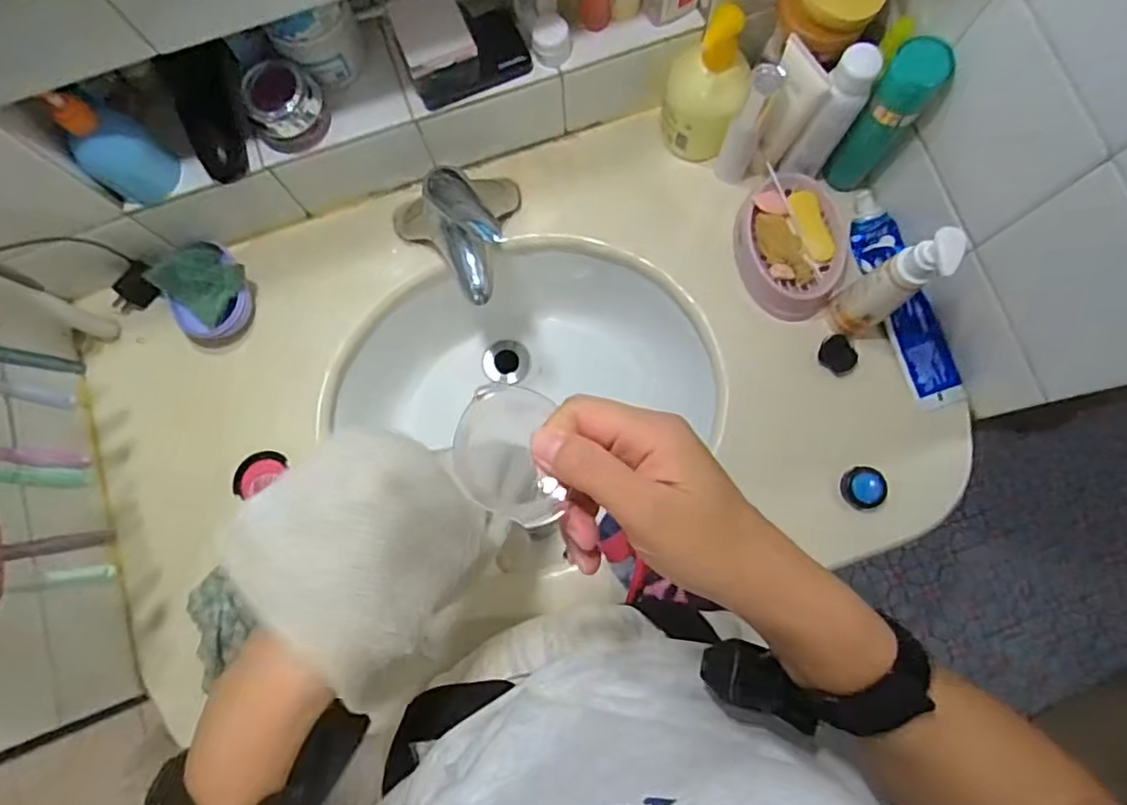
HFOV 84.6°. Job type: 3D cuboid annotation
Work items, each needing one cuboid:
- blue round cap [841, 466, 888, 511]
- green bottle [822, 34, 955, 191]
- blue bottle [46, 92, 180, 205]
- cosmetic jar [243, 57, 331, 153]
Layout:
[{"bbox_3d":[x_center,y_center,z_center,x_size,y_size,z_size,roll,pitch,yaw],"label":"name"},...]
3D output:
[{"bbox_3d":[0.303,0.085,0.620,0.040,0.018,0.041,0,81,2],"label":"blue round cap"},{"bbox_3d":[0.300,-0.263,0.596,0.048,0.190,0.038,39,84,7],"label":"green bottle"},{"bbox_3d":[-0.406,-0.232,0.543,0.064,0.115,0.061,39,84,7],"label":"blue bottle"},{"bbox_3d":[-0.258,-0.274,0.575,0.059,0.060,0.062,0,81,2],"label":"cosmetic jar"}]

